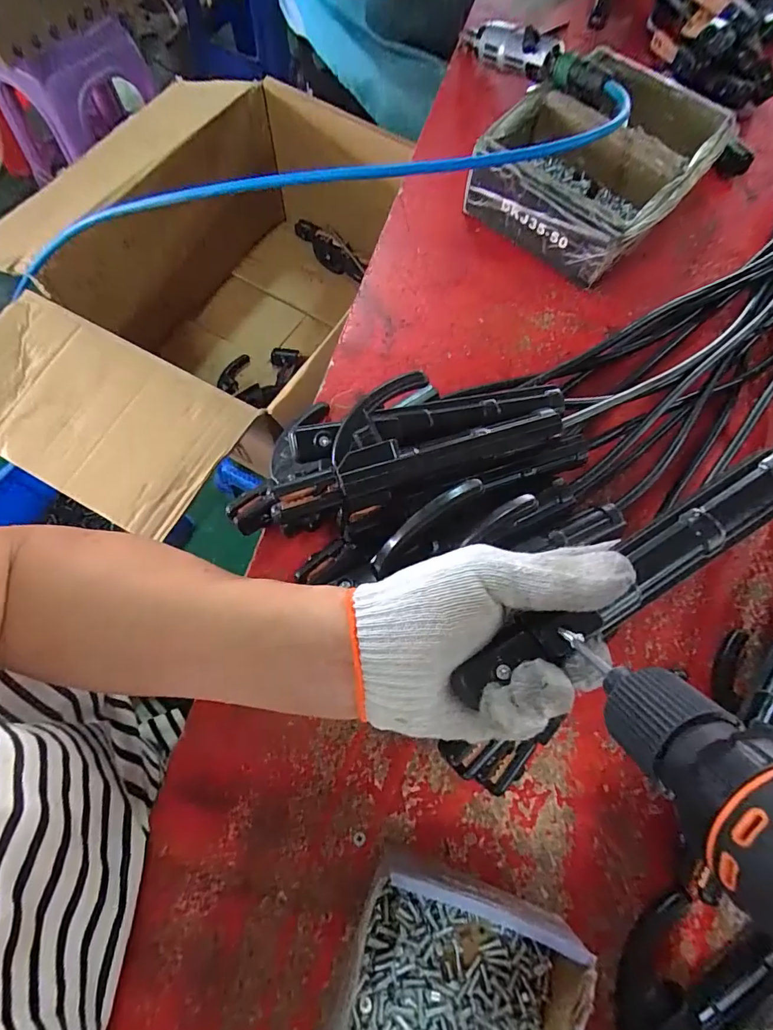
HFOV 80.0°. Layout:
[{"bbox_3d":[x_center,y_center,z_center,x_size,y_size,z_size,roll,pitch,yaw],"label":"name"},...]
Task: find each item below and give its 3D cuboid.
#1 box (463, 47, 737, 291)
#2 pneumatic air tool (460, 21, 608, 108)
[{"bbox_3d":[0.226,-0.379,0.499,0.198,0.070,0.247,37,73,11],"label":"box"},{"bbox_3d":[0.160,-0.538,0.535,0.032,0.041,0.262,-26,60,-11],"label":"pneumatic air tool"}]

